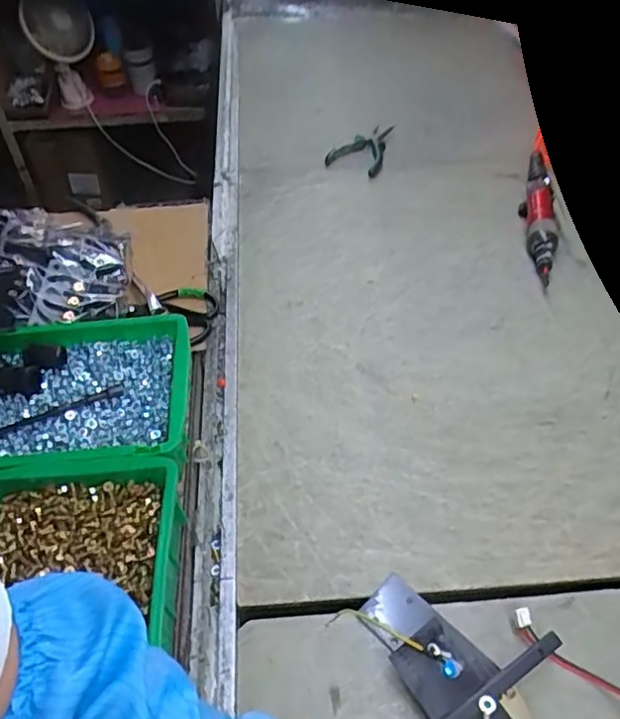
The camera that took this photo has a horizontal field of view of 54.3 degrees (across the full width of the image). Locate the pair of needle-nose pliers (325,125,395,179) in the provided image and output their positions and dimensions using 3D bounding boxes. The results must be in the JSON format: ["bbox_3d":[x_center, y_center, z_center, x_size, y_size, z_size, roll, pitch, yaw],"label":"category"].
[{"bbox_3d":[0.098,-0.363,1.027,0.086,0.013,0.162,22,53,19],"label":"pair of needle-nose pliers"}]

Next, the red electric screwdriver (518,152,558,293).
[{"bbox_3d":[0.336,-0.215,0.889,0.047,0.036,0.293,7,50,6],"label":"red electric screwdriver"}]

